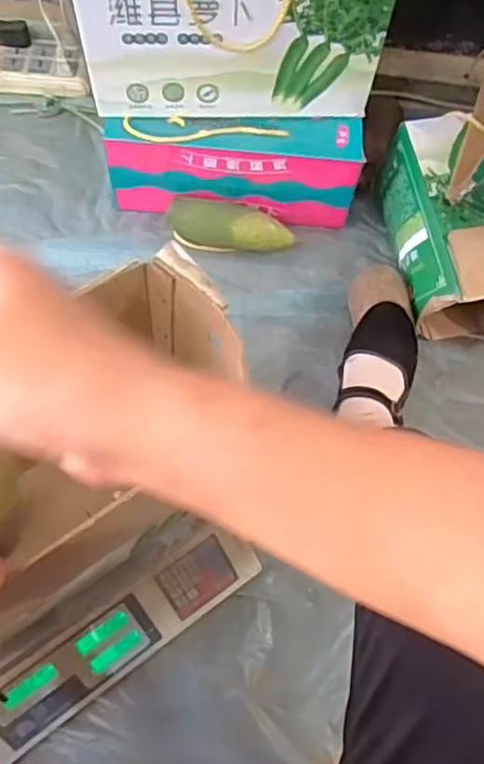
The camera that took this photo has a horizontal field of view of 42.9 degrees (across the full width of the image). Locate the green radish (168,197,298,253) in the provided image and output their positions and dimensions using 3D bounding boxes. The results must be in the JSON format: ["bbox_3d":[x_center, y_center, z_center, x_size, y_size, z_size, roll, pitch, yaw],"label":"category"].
[{"bbox_3d":[-0.015,-0.222,0.864,0.176,0.061,0.069,6,68,0],"label":"green radish"}]

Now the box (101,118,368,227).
[{"bbox_3d":[-0.013,-0.296,0.858,0.337,0.135,0.079,3,68,-1],"label":"box"}]

